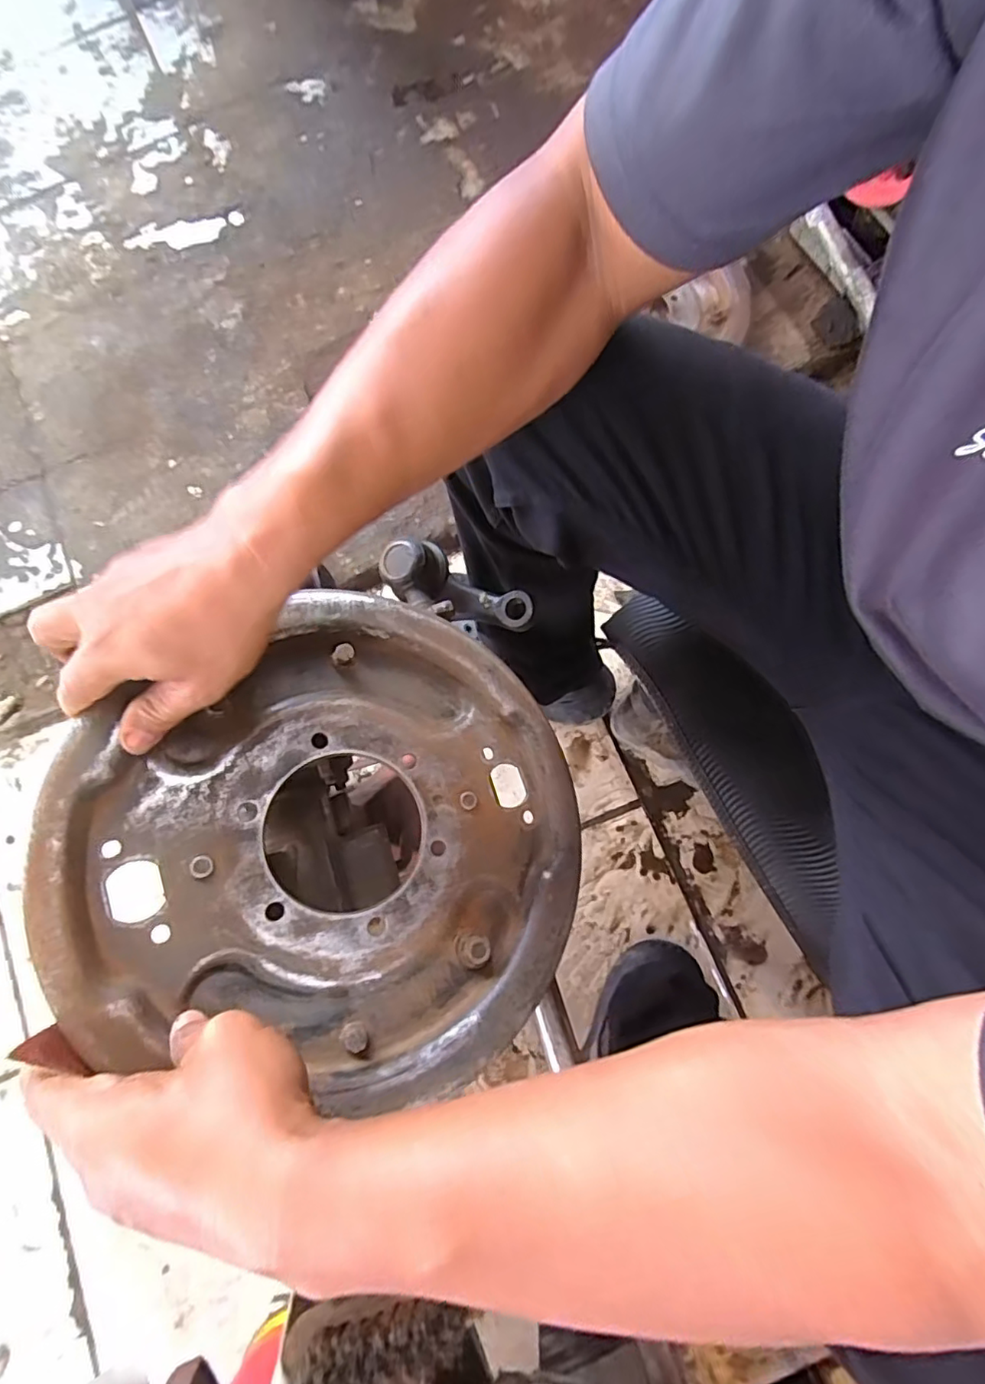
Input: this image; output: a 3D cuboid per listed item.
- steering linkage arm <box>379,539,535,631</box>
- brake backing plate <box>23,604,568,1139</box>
[{"bbox_3d":[-0.028,-0.077,0.450,0.119,0.050,0.073,22,77,-16],"label":"steering linkage arm"},{"bbox_3d":[-0.080,0.087,0.345,0.289,0.020,0.266,7,71,-21],"label":"brake backing plate"}]

